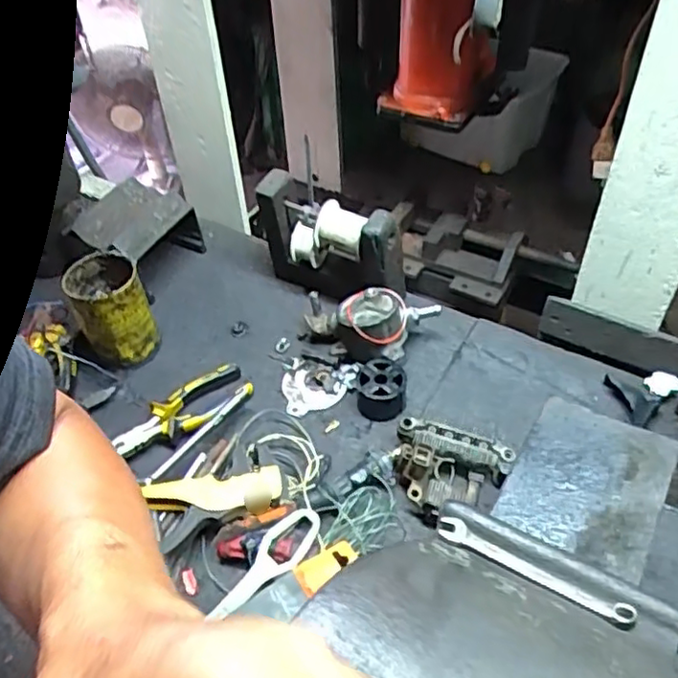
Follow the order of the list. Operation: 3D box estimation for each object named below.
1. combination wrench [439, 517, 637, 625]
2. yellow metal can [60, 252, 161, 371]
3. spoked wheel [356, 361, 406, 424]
[{"bbox_3d":[0.110,0.131,0.373,0.111,0.005,0.015,22,52,22],"label":"combination wrench"},{"bbox_3d":[-0.248,-0.029,0.724,0.075,0.105,0.079,-28,51,-21],"label":"yellow metal can"},{"bbox_3d":[0.044,0.054,0.680,0.049,0.038,0.050,-2,47,2],"label":"spoked wheel"}]

